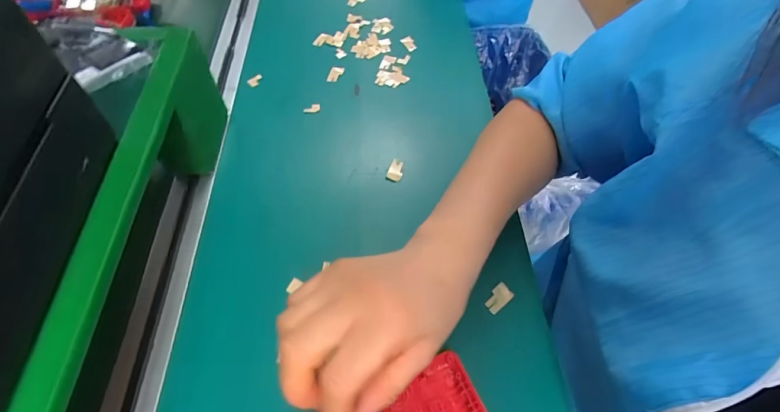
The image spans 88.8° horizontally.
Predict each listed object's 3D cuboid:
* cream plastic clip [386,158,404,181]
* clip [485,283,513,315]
[{"bbox_3d":[0.006,-0.038,0.413,0.015,0.011,0.025,10,56,5],"label":"cream plastic clip"},{"bbox_3d":[0.094,0.080,0.345,0.025,0.007,0.015,-35,63,-22],"label":"clip"}]

